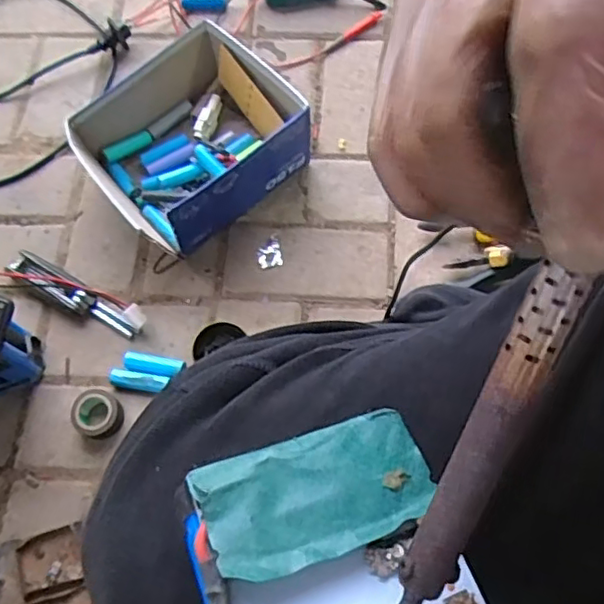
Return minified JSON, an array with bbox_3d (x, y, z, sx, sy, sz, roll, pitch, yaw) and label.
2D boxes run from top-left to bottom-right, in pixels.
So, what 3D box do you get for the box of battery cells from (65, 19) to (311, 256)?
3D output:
[{"bbox_3d":[-0.133,-0.188,0.731,0.225,0.103,0.198,-42,72,-13],"label":"box of battery cells"}]

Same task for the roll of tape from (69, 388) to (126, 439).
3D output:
[{"bbox_3d":[-0.218,0.119,0.653,0.047,0.028,0.049,-1,68,3],"label":"roll of tape"}]

